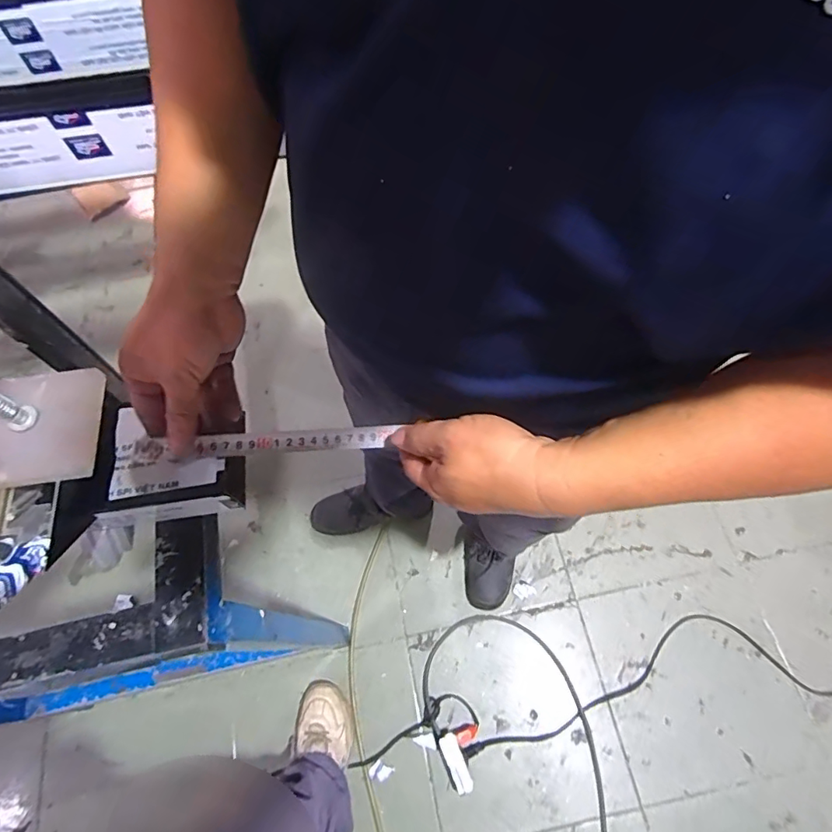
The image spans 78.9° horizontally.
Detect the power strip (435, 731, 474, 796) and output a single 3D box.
[{"bbox_3d":[0.080,0.715,1.041,0.047,0.039,0.115,-23,68,-8],"label":"power strip"}]

